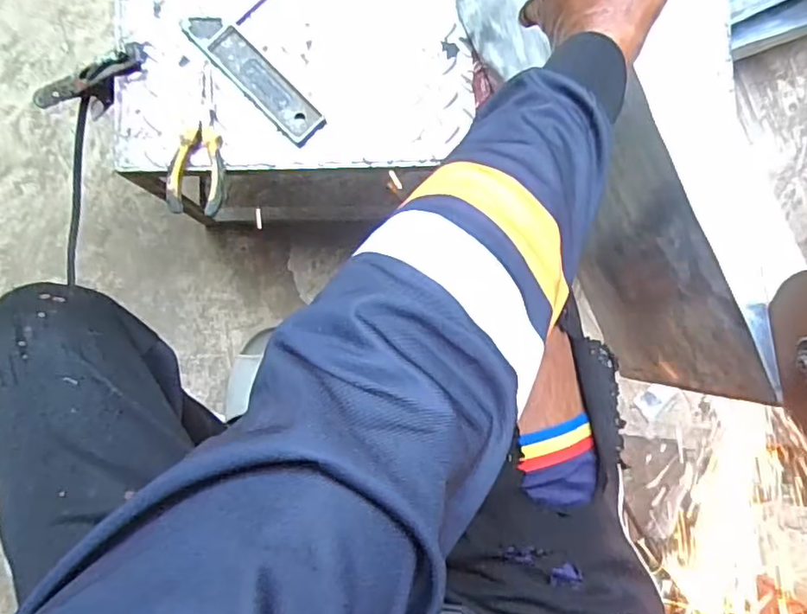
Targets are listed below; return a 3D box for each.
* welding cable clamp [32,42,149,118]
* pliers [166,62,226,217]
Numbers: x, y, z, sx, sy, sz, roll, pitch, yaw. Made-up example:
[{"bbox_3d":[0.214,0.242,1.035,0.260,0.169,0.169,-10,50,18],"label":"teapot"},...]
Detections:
[{"bbox_3d":[-0.341,-0.250,0.664,0.151,0.066,0.034,-11,87,29],"label":"welding cable clamp"},{"bbox_3d":[-0.219,-0.179,0.623,0.056,0.017,0.156,2,87,-2],"label":"pliers"}]

